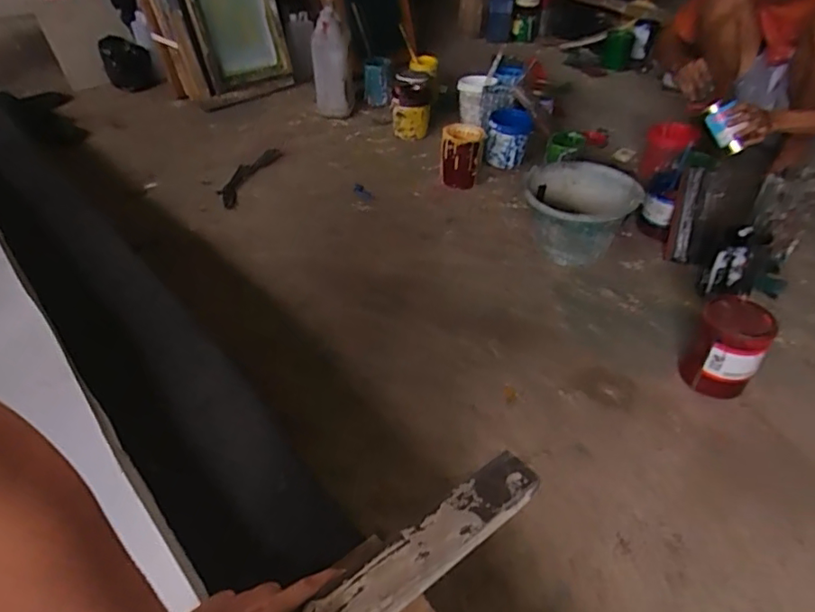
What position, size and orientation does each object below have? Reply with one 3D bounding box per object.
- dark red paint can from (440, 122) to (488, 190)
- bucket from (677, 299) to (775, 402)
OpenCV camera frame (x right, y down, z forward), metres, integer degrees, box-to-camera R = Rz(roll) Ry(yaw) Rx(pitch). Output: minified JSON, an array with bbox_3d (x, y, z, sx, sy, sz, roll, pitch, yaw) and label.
[{"bbox_3d":[0.143,-0.394,1.438,0.110,0.135,0.109,0,42,0],"label":"dark red paint can"},{"bbox_3d":[0.532,0.066,0.923,0.107,0.142,0.100,21,47,22],"label":"bucket"}]

